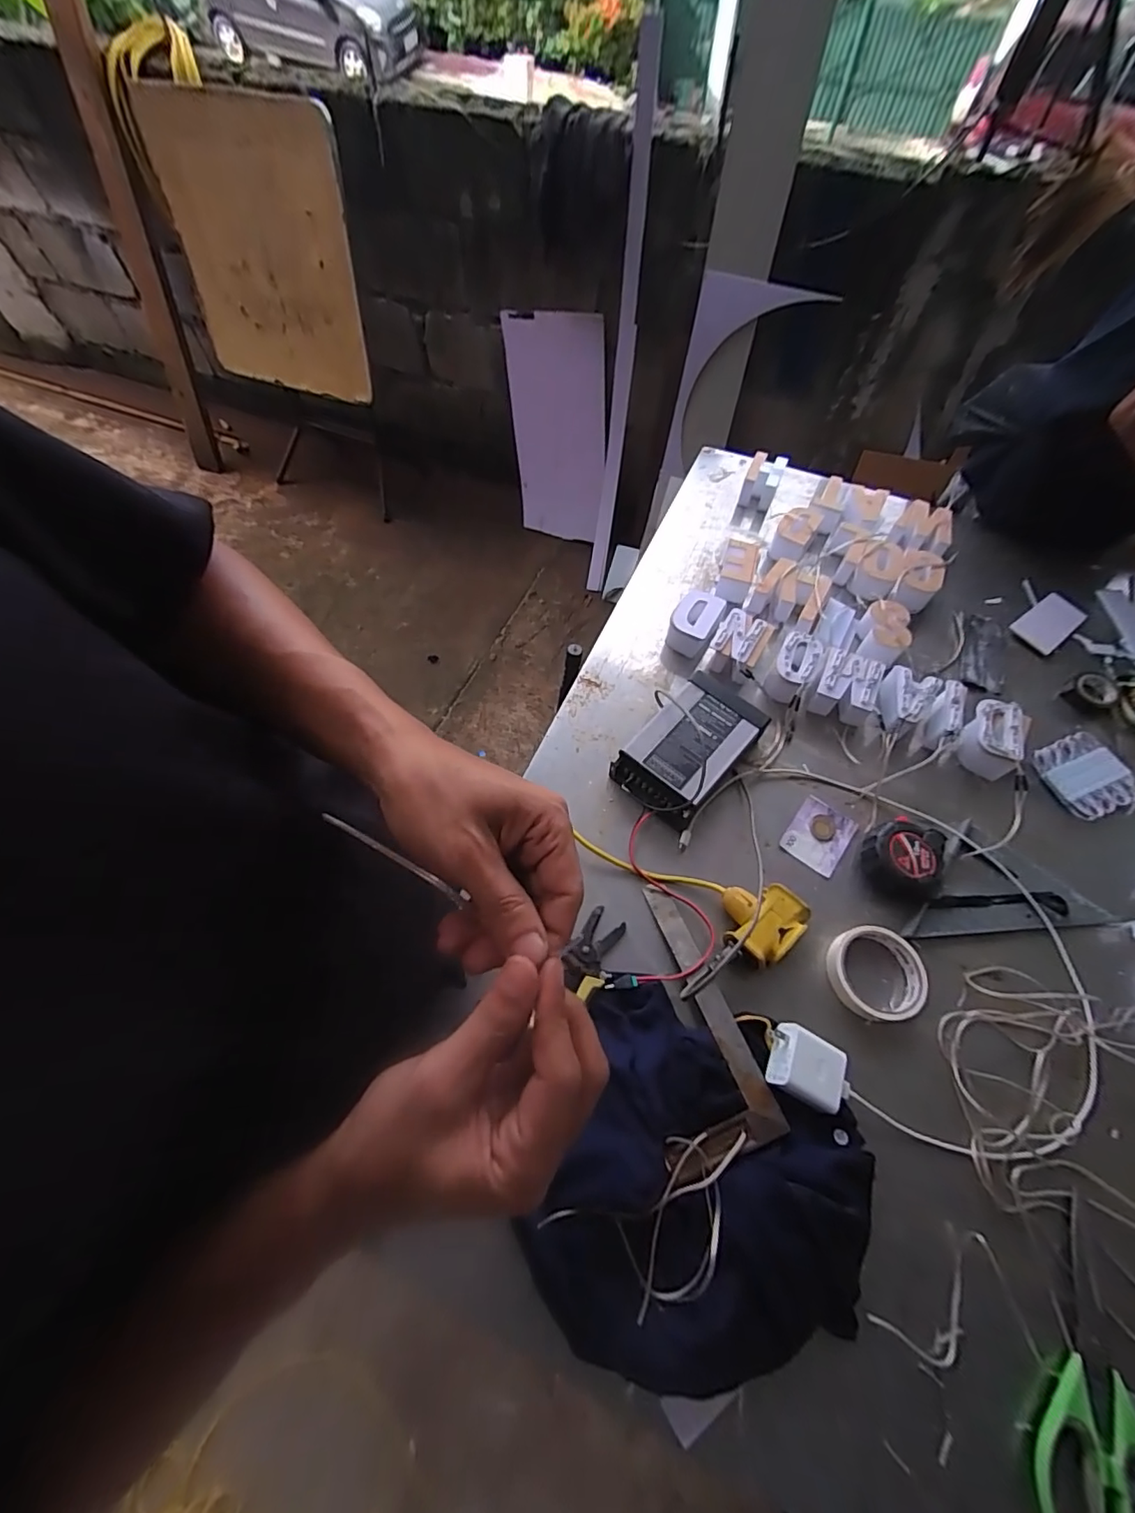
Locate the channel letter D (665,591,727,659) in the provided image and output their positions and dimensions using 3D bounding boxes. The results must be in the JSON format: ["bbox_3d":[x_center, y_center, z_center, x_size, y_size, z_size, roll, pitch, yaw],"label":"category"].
[{"bbox_3d":[0.179,-0.188,0.771,0.061,0.042,0.091,24,65,12],"label":"channel letter D"}]

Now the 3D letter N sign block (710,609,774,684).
[{"bbox_3d":[0.233,-0.151,0.748,0.065,0.041,0.095,27,66,14],"label":"3D letter N sign block"}]

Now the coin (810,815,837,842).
[{"bbox_3d":[0.307,0.086,0.656,0.030,0.004,0.035,31,67,15],"label":"coin"}]

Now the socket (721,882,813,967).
[{"bbox_3d":[0.203,0.171,0.578,0.083,0.045,0.078,-37,68,-17],"label":"socket"}]

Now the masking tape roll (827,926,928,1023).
[{"bbox_3d":[0.319,0.222,0.562,0.097,0.017,0.090,0,63,0],"label":"masking tape roll"}]

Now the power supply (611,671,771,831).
[{"bbox_3d":[0.143,-0.006,0.669,0.112,0.051,0.170,40,70,19],"label":"power supply"}]

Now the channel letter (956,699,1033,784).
[{"bbox_3d":[0.532,-0.026,0.689,0.073,0.045,0.092,35,68,17],"label":"channel letter"}]

